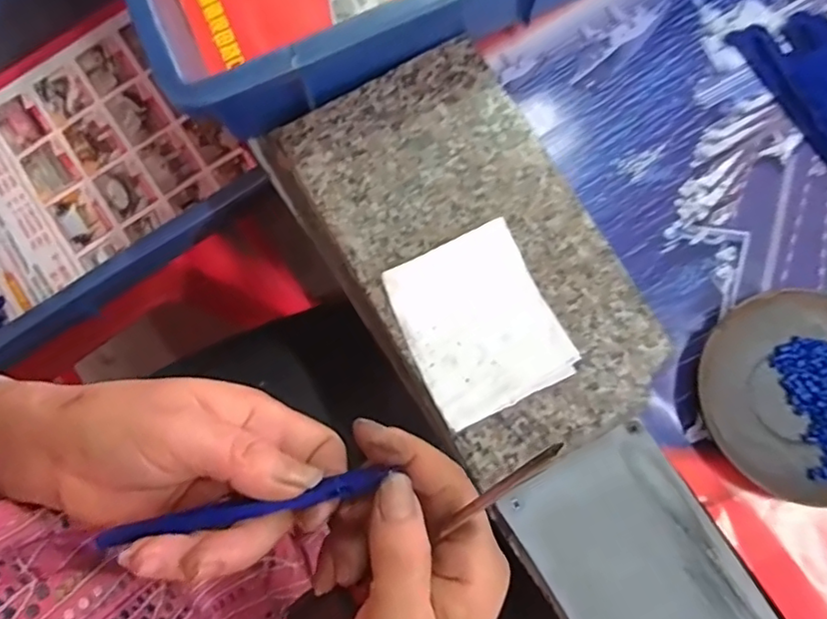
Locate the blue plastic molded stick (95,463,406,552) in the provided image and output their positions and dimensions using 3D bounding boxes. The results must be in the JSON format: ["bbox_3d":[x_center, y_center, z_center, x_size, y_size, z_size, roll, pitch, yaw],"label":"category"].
[{"bbox_3d":[-0.066,0.079,0.236,0.115,0.004,0.010,-12,78,-5],"label":"blue plastic molded stick"}]

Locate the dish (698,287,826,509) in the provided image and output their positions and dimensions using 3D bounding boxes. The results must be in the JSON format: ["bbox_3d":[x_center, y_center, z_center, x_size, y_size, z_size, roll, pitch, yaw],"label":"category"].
[{"bbox_3d":[0.218,0.046,0.332,0.111,0.016,0.112,0,78,1],"label":"dish"}]

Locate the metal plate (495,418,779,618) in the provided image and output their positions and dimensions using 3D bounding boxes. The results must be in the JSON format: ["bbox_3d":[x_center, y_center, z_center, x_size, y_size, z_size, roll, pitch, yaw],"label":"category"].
[{"bbox_3d":[0.138,0.164,0.314,0.092,0.008,0.196,-32,79,-5],"label":"metal plate"}]

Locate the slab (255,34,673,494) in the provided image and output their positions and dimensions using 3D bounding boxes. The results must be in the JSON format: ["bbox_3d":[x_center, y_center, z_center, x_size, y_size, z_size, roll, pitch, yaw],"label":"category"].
[{"bbox_3d":[0.031,-0.032,0.350,0.138,0.023,0.241,-30,79,-5],"label":"slab"}]

